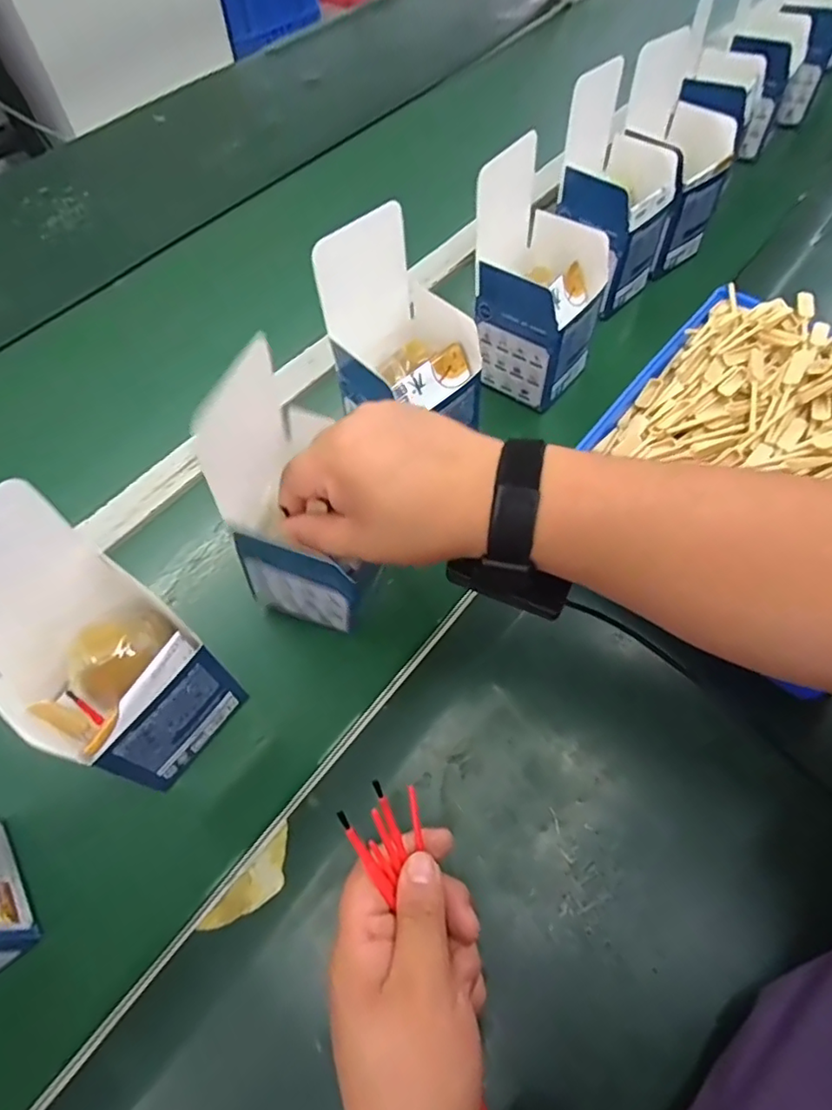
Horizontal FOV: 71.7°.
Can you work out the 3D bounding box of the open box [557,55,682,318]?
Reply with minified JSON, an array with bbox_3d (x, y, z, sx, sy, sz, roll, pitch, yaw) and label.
[{"bbox_3d":[0.192,-0.342,0.545,0.092,0.169,0.092,40,68,22],"label":"open box"}]

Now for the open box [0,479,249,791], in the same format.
[{"bbox_3d":[-0.184,0.058,0.331,0.103,0.169,0.099,29,65,18],"label":"open box"}]

